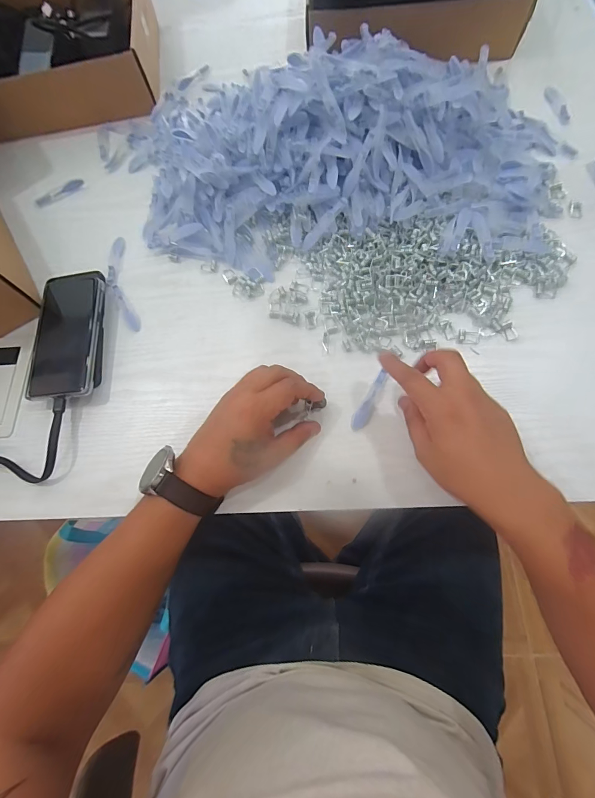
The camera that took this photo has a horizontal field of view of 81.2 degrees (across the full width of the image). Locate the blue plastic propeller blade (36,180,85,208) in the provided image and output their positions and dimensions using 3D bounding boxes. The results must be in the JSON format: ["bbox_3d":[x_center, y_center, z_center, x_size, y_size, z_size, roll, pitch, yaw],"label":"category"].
[{"bbox_3d":[-0.365,-0.317,0.535,0.076,0.004,0.025,-39,74,-10],"label":"blue plastic propeller blade"}]

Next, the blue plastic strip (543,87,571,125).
[{"bbox_3d":[0.385,-0.438,0.515,0.018,0.012,0.079,-6,71,0],"label":"blue plastic strip"}]

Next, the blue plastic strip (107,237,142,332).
[{"bbox_3d":[-0.239,-0.156,0.471,0.030,0.007,0.158,-18,71,-4],"label":"blue plastic strip"}]

